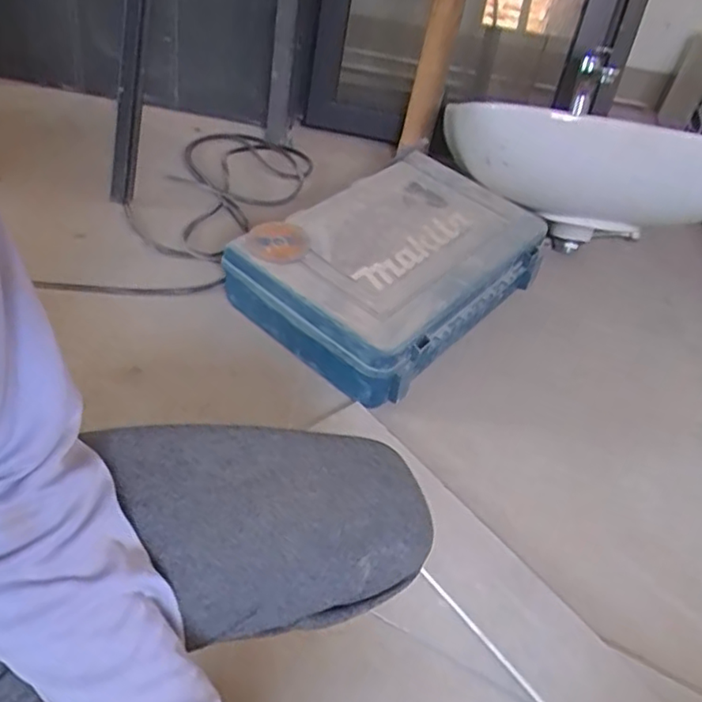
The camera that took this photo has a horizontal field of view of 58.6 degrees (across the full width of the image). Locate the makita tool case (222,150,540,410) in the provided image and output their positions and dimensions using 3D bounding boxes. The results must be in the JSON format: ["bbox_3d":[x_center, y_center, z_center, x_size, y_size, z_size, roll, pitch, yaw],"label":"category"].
[{"bbox_3d":[0.066,-0.132,0.948,0.296,0.130,0.407,38,53,23],"label":"makita tool case"}]

